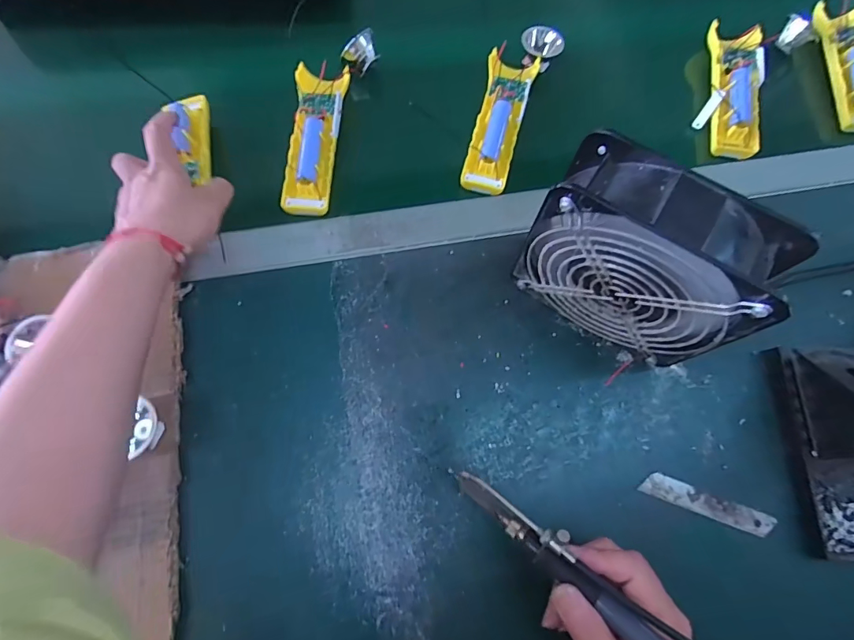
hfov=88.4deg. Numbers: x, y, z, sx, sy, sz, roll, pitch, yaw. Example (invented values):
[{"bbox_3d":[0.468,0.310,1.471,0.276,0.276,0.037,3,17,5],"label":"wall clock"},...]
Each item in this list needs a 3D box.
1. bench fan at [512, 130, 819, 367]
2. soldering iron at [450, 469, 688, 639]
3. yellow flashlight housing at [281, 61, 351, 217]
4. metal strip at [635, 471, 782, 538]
[{"bbox_3d":[0.147,-0.037,0.316,0.144,0.153,0.056,33,73,10],"label":"bench fan"},{"bbox_3d":[0.116,0.169,0.256,0.247,0.021,0.020,32,72,28],"label":"soldering iron"},{"bbox_3d":[-0.109,-0.176,0.422,0.047,0.023,0.156,5,71,1],"label":"yellow flashlight housing"},{"bbox_3d":[0.217,0.142,0.339,0.099,0.004,0.018,20,72,6],"label":"metal strip"}]

